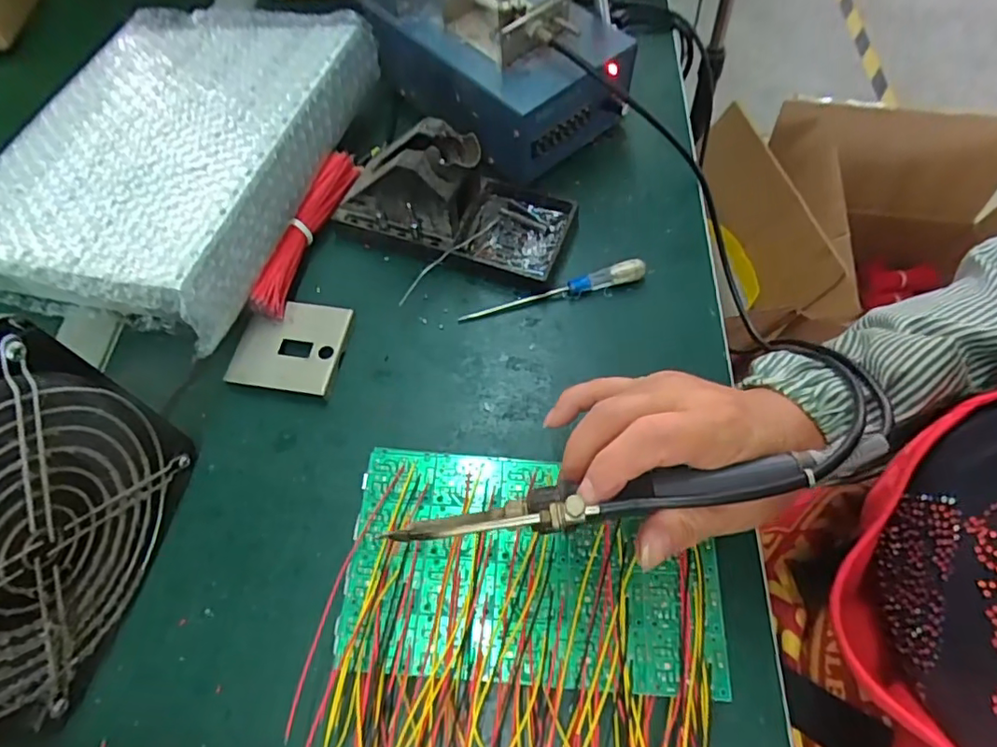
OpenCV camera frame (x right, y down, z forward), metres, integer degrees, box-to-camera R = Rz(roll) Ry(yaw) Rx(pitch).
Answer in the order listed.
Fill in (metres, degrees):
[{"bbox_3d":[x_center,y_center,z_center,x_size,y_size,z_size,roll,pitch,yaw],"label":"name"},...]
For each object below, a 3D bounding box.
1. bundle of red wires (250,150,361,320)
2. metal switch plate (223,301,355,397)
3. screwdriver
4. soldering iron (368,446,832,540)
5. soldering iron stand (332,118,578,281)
[{"bbox_3d":[-0.130,-0.099,0.393,0.018,0.024,0.137,11,62,8],"label":"bundle of red wires"},{"bbox_3d":[-0.131,-0.018,0.367,0.064,0.009,0.063,6,62,6],"label":"metal switch plate"},{"bbox_3d":[0.036,-0.057,0.382,0.125,0.016,0.012,-13,62,-5],"label":"screwdriver"},{"bbox_3d":[0.041,0.052,0.232,0.173,0.023,0.021,-10,62,4],"label":"soldering iron"},{"bbox_3d":[-0.029,-0.127,0.389,0.158,0.067,0.073,17,63,11],"label":"soldering iron stand"}]

